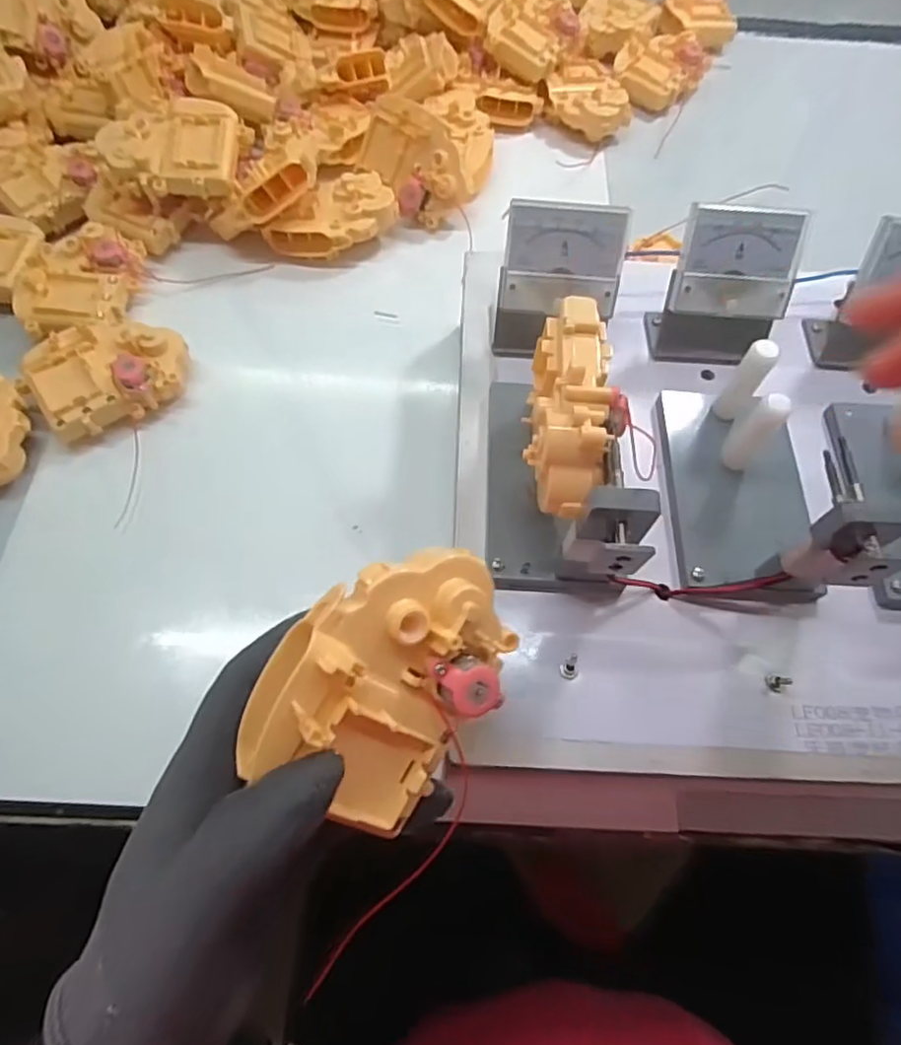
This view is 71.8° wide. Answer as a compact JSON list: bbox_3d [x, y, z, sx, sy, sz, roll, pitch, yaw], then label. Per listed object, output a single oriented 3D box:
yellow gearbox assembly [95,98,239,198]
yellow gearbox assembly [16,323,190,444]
[{"bbox_3d":[-0.202,-0.274,0.458,0.092,0.030,0.068,1,82,-5],"label":"yellow gearbox assembly"},{"bbox_3d":[-0.225,-0.100,0.411,0.096,0.029,0.066,-34,69,-17],"label":"yellow gearbox assembly"}]

